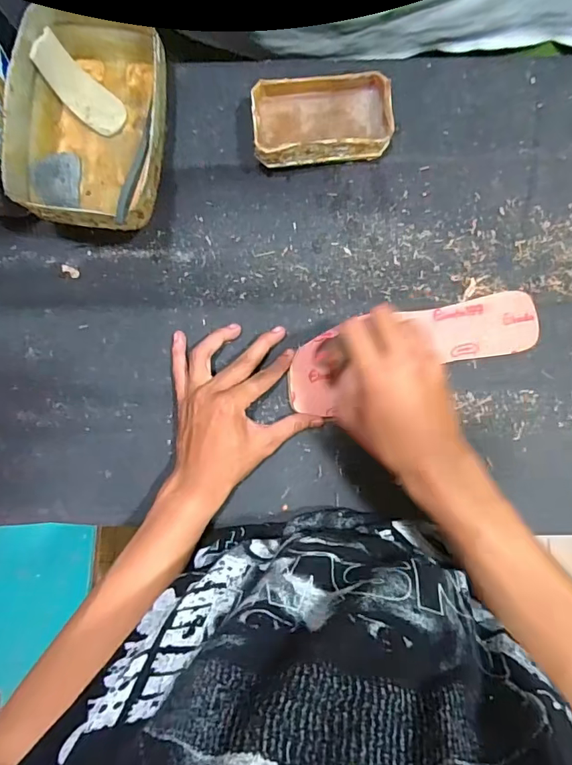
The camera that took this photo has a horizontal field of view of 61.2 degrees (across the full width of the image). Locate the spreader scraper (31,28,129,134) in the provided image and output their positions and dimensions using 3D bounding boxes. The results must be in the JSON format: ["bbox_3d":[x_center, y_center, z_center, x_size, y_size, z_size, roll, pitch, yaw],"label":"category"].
[{"bbox_3d":[-0.193,-0.276,0.453,0.037,0.026,0.091,-45,111,1],"label":"spreader scraper"}]

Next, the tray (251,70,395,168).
[{"bbox_3d":[0.033,-0.242,0.453,0.123,0.043,0.071,-4,90,1],"label":"tray"}]

